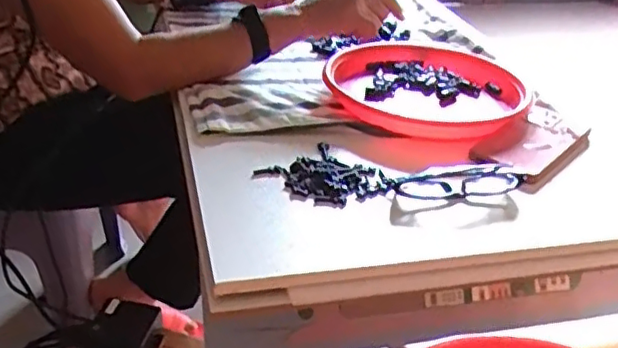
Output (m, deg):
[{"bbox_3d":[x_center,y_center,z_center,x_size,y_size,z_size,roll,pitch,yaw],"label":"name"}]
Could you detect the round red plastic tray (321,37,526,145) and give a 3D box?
[{"bbox_3d":[0.167,-0.122,0.832,0.280,0.025,0.274,4,32,-2],"label":"round red plastic tray"}]

